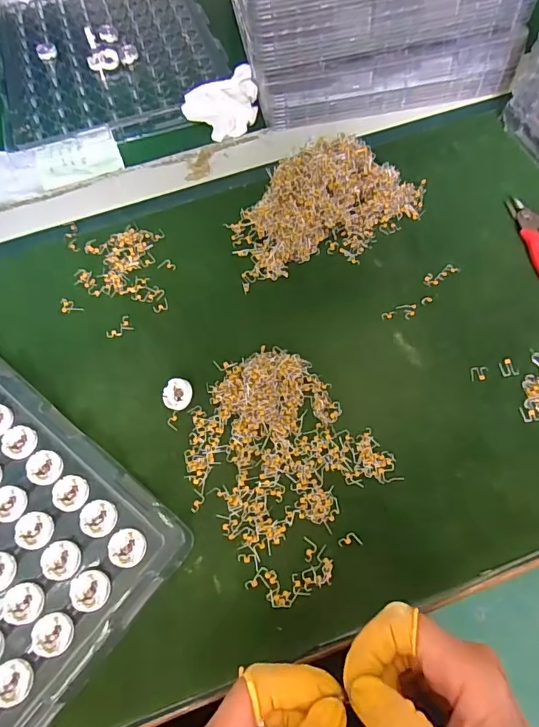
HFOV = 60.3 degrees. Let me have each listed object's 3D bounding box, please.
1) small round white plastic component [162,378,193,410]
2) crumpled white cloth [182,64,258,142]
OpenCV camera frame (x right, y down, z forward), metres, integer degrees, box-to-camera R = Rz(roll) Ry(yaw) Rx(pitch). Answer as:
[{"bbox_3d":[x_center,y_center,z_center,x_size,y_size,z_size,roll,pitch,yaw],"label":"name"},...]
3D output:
[{"bbox_3d":[-0.068,0.023,0.347,0.023,0.007,0.023,-2,81,16],"label":"small round white plastic component"},{"bbox_3d":[-0.048,-0.262,0.476,0.081,0.036,0.058,-19,63,-7],"label":"crumpled white cloth"}]

